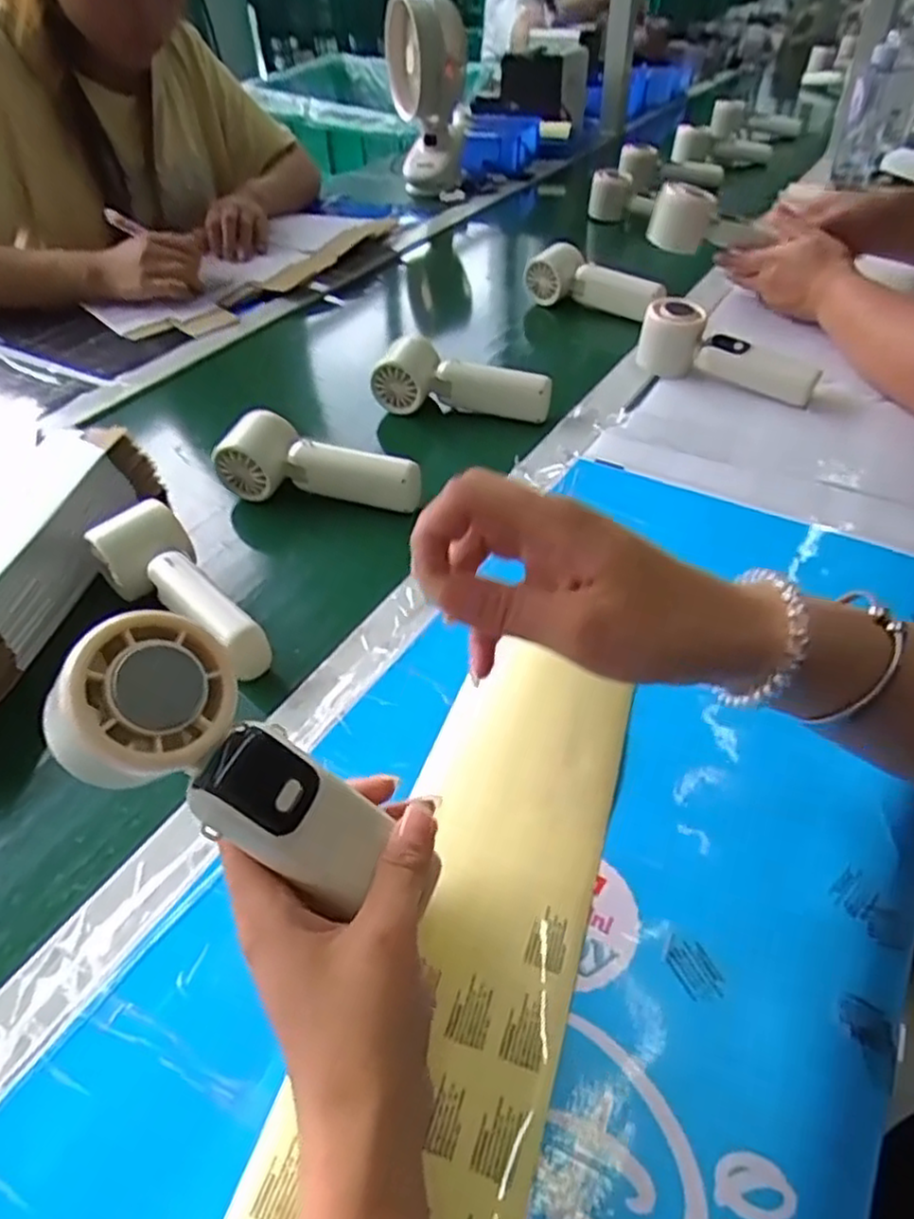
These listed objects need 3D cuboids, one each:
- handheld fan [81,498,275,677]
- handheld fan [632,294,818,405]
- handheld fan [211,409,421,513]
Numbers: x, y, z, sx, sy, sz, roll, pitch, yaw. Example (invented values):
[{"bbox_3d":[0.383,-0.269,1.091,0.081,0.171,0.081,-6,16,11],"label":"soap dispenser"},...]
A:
[{"bbox_3d":[-0.180,-0.011,0.457,0.056,0.050,0.142,-30,50,-24],"label":"handheld fan"},{"bbox_3d":[0.249,-0.238,0.655,0.160,0.060,0.045,18,48,21],"label":"handheld fan"},{"bbox_3d":[-0.107,-0.118,0.566,0.167,0.055,0.049,6,45,11],"label":"handheld fan"}]

